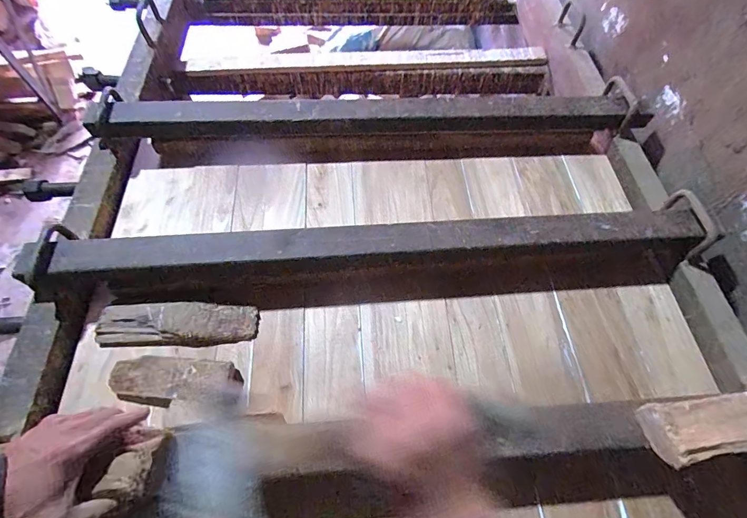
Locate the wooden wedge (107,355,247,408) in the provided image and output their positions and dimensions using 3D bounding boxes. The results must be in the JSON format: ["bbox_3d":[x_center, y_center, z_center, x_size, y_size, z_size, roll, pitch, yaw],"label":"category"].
[{"bbox_3d":[-0.293,0.185,0.581,0.193,0.032,0.065,4,64,0],"label":"wooden wedge"}]

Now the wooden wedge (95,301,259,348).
[{"bbox_3d":[-0.310,0.102,0.618,0.240,0.026,0.066,0,64,-2],"label":"wooden wedge"}]

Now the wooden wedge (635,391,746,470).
[{"bbox_3d":[0.455,0.194,0.475,0.246,0.038,0.066,-8,64,-6],"label":"wooden wedge"}]

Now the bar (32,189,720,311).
[{"bbox_3d":[0.016,0.002,0.648,1.071,0.099,0.112,-4,64,-4],"label":"bar"}]

